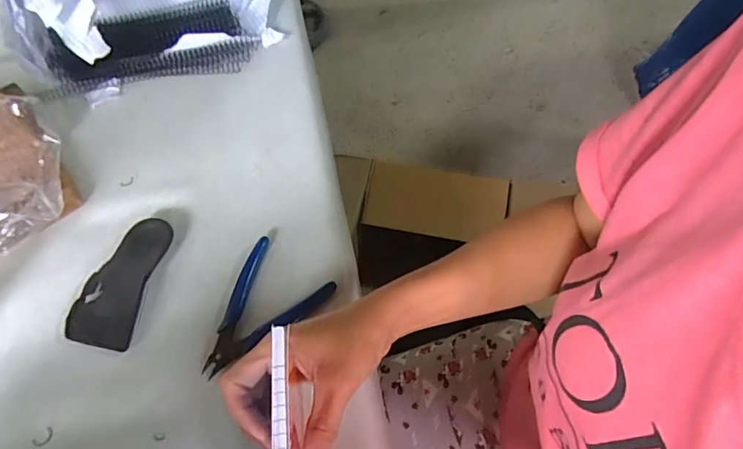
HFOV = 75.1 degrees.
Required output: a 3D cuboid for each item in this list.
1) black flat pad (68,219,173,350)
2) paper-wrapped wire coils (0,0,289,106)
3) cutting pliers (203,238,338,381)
[{"bbox_3d":[-0.222,0.049,0.430,0.056,0.012,0.117,9,60,6],"label":"black flat pad"},{"bbox_3d":[-0.240,-0.280,0.563,0.331,0.119,0.189,-14,60,-7],"label":"paper-wrapped wire coils"},{"bbox_3d":[-0.102,0.071,0.411,0.088,0.016,0.117,34,65,20],"label":"cutting pliers"}]

